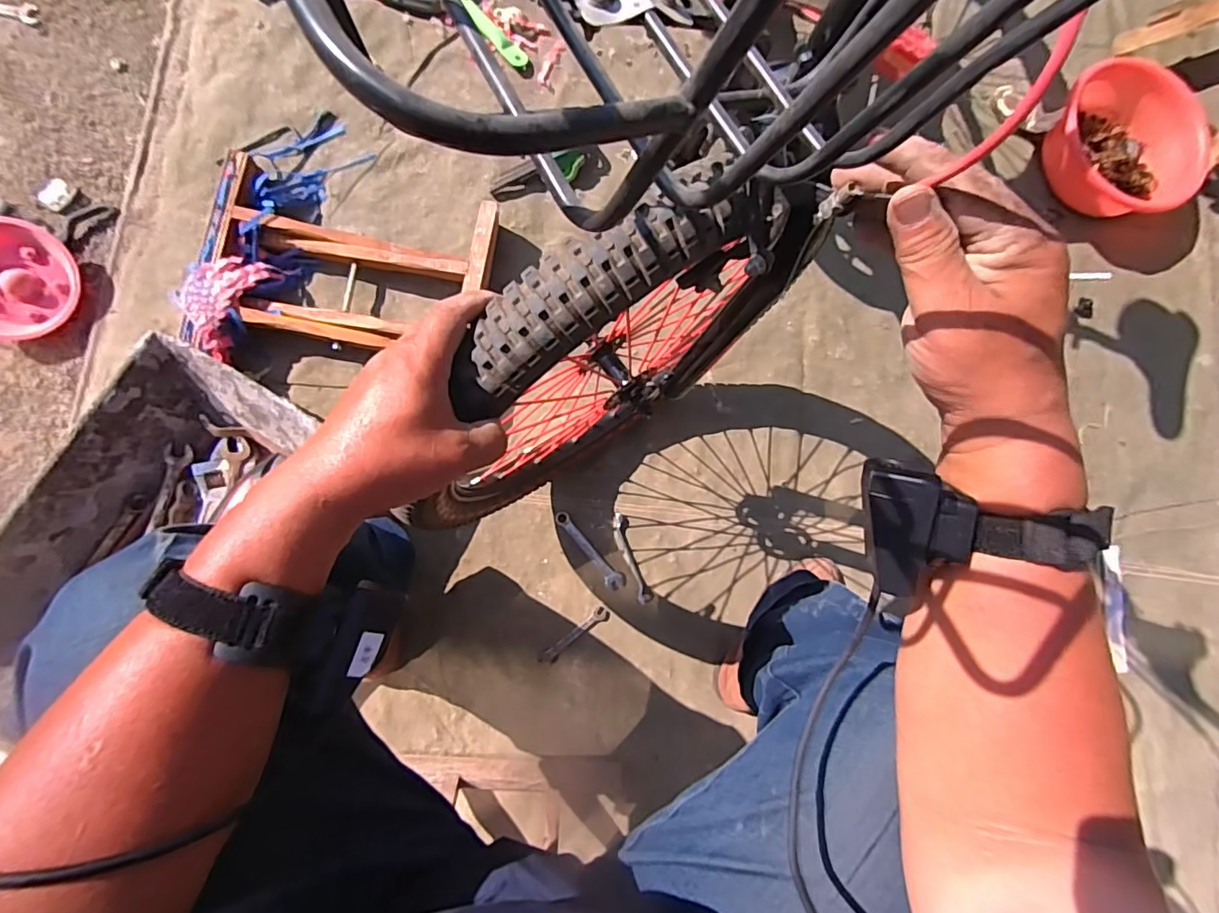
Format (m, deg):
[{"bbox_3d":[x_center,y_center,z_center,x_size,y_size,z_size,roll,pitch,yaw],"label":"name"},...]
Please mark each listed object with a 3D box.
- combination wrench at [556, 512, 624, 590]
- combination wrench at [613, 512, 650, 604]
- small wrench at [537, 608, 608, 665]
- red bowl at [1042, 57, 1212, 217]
[{"bbox_3d":[-0.033,0.140,0.794,0.026,0.004,0.137,-42,91,-6],"label":"combination wrench"},{"bbox_3d":[0.030,0.153,0.798,0.020,0.009,0.139,-19,89,-6],"label":"combination wrench"},{"bbox_3d":[-0.051,0.263,0.779,0.118,0.006,0.023,-37,91,-6],"label":"small wrench"},{"bbox_3d":[0.868,-0.543,0.911,0.261,0.092,0.249,1,84,-6],"label":"red bowl"}]

